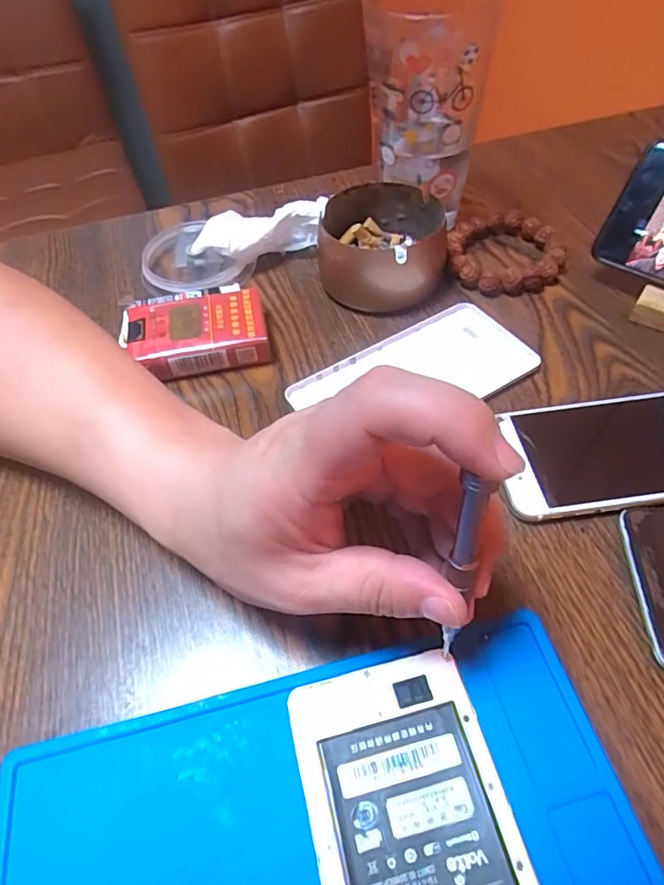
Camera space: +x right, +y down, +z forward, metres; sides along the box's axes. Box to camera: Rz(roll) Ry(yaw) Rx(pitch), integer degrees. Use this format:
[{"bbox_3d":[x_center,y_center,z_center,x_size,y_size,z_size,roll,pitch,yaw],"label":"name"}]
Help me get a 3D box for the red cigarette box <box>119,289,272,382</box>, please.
[{"bbox_3d":[-0.089,-0.069,0.343,0.090,0.026,0.055,-12,53,-5],"label":"red cigarette box"}]

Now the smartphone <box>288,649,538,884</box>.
[{"bbox_3d":[0.032,0.144,0.180,0.068,0.006,0.130,-14,53,-6],"label":"smartphone"}]

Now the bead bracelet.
[{"bbox_3d":[0.121,-0.136,0.381,0.079,0.016,0.078,-9,53,-2],"label":"bead bracelet"}]

